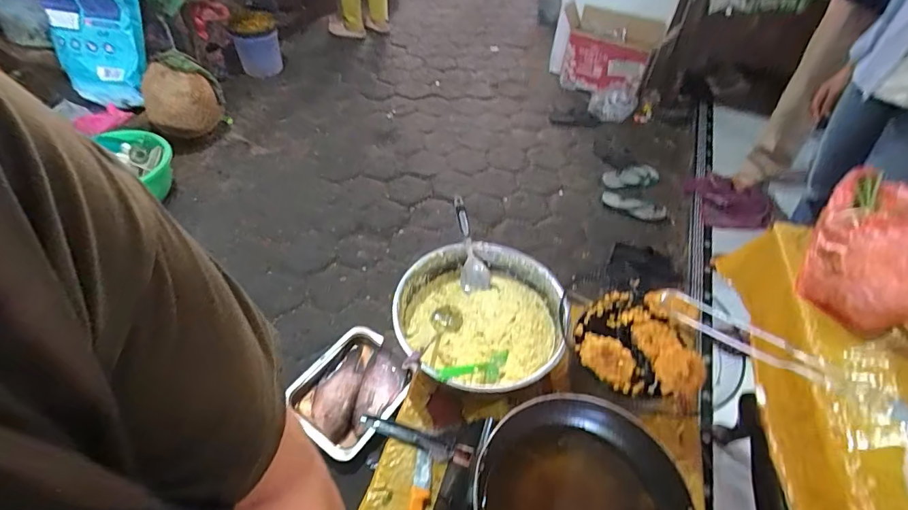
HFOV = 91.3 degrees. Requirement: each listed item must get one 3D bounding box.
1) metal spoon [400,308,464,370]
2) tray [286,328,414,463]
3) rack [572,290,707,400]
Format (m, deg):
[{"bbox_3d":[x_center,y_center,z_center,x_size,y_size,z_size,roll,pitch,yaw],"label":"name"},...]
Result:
[{"bbox_3d":[-0.045,0.183,0.948,0.069,0.043,0.229,18,24,13],"label":"metal spoon"},{"bbox_3d":[-0.296,0.382,1.289,0.280,0.038,0.310,31,65,27],"label":"tray"},{"bbox_3d":[0.374,0.166,0.902,0.242,0.059,0.232,3,48,0],"label":"rack"}]

